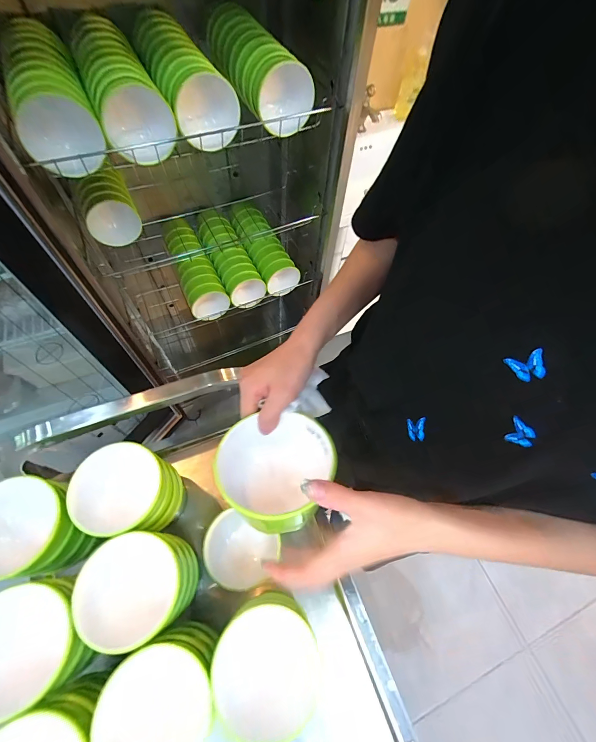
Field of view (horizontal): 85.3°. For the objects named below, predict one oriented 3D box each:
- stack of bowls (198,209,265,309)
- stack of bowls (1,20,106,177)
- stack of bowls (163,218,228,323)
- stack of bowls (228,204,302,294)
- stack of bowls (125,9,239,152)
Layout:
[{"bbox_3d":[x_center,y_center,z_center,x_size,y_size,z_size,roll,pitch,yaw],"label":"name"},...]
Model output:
[{"bbox_3d":[-0.210,-0.349,0.990,0.110,0.126,0.309,-23,66,-15],"label":"stack of bowls"},{"bbox_3d":[-0.429,-0.473,0.548,0.122,0.099,0.333,-23,67,-15],"label":"stack of bowls"},{"bbox_3d":[-0.318,-0.323,0.976,0.113,0.104,0.353,-22,66,-14],"label":"stack of bowls"},{"bbox_3d":[-0.107,-0.377,1.006,0.116,0.105,0.286,-26,67,-16],"label":"stack of bowls"},{"bbox_3d":[-0.215,-0.558,0.610,0.113,0.103,0.348,-22,66,-14],"label":"stack of bowls"}]

